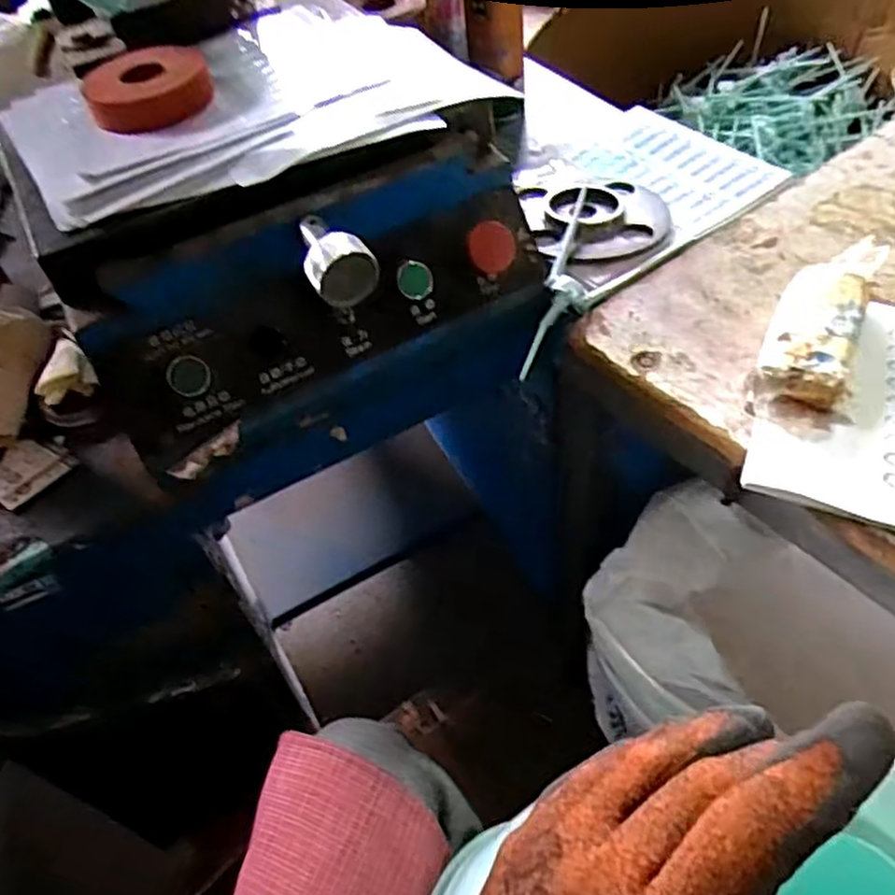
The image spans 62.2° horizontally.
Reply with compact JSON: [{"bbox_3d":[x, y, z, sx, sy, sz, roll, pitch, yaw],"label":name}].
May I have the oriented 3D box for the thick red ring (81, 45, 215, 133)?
[{"bbox_3d":[-0.234,-0.282,0.581,0.092,0.029,0.077,-17,50,-10],"label":"thick red ring"}]

